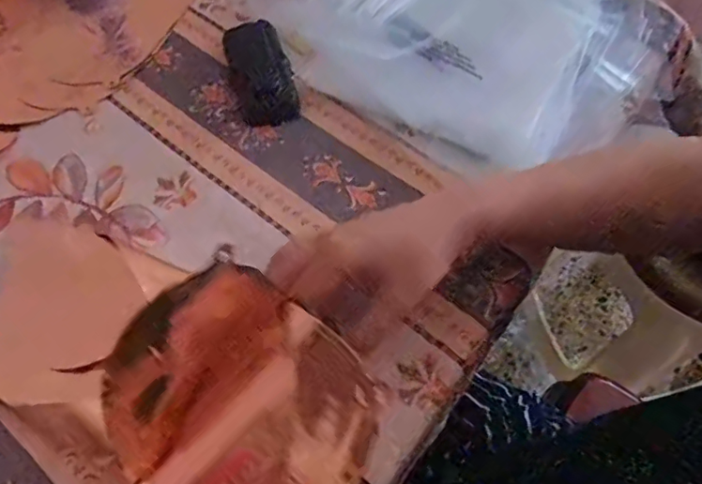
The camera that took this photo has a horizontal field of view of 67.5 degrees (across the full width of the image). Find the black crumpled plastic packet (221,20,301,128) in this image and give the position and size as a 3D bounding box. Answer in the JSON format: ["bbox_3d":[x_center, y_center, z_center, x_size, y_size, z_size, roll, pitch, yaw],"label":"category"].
[{"bbox_3d":[-0.082,-0.155,0.473,0.052,0.014,0.118,-16,65,-6],"label":"black crumpled plastic packet"}]

